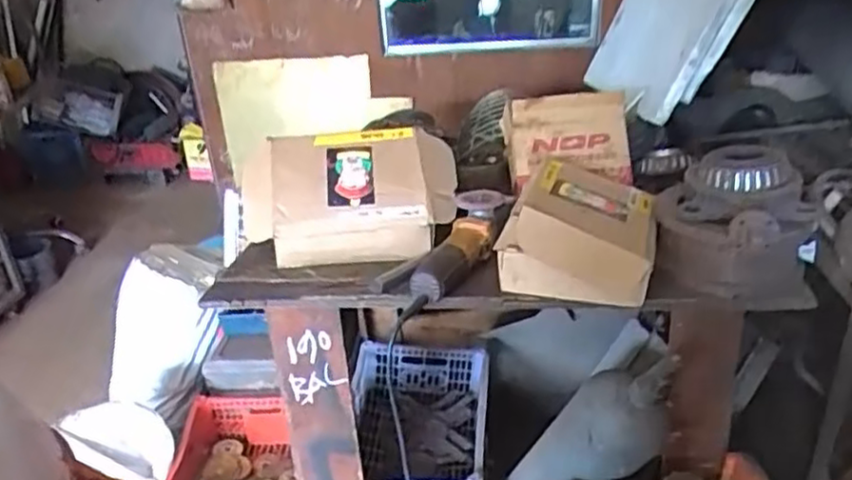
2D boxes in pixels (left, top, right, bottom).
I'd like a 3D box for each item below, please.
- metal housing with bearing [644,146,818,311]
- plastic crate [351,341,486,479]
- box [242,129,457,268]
[{"bbox_3d":[0.474,-0.015,1.066,0.230,0.202,0.213,6,28,21],"label":"metal housing with bearing"},{"bbox_3d":[-0.023,0.464,1.600,0.331,0.183,0.480,-2,26,5],"label":"plastic crate"},{"bbox_3d":[-0.114,-0.077,1.200,0.329,0.175,0.163,-5,26,-1],"label":"box"}]

